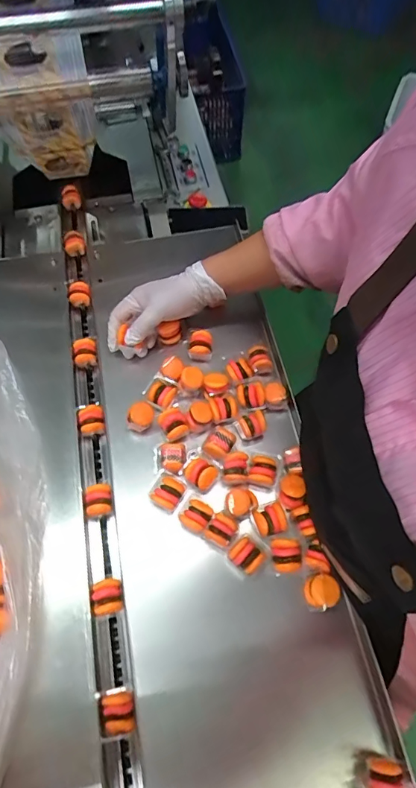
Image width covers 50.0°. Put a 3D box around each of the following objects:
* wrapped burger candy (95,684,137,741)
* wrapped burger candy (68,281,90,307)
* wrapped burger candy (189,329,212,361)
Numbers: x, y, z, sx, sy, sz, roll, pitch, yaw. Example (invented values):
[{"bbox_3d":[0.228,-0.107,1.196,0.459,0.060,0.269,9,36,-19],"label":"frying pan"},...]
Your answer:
[{"bbox_3d":[-0.086,0.305,0.430,0.033,0.039,0.039,-12,64,-6],"label":"wrapped burger candy"},{"bbox_3d":[-0.187,-0.145,0.647,0.029,0.028,0.025,-8,64,-4],"label":"wrapped burger candy"},{"bbox_3d":[-0.010,-0.066,0.584,0.030,0.022,0.032,3,64,1],"label":"wrapped burger candy"}]

